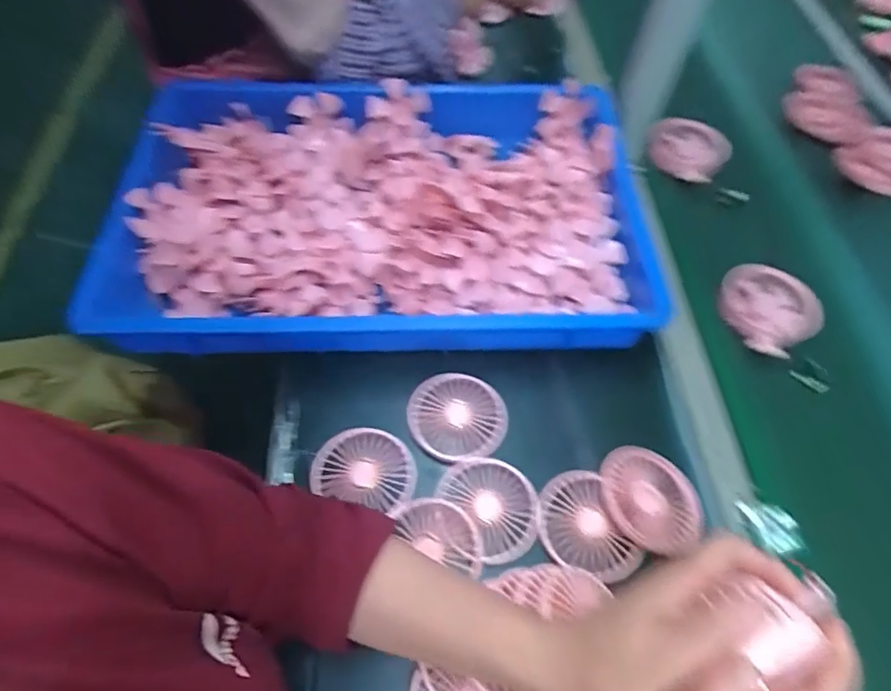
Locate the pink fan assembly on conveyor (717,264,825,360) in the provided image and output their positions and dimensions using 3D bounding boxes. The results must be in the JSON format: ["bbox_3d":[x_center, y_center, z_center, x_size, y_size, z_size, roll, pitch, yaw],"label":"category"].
[{"bbox_3d":[0.346,-0.042,0.562,0.095,0.032,0.101,2,59,-3],"label":"pink fan assembly on conveyor"}]

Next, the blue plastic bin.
[{"bbox_3d":[-0.068,-0.165,0.585,0.554,0.068,0.377,0,59,-4],"label":"blue plastic bin"}]

